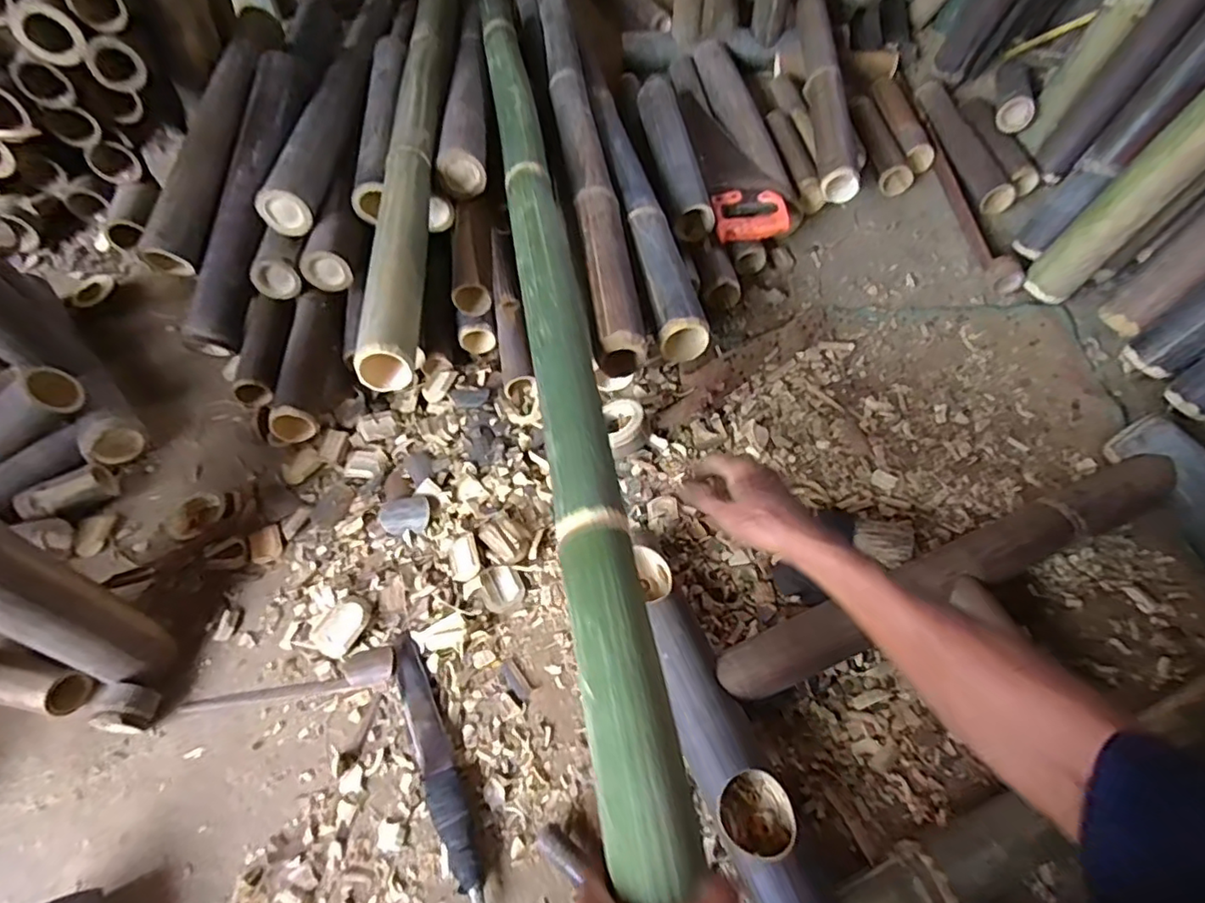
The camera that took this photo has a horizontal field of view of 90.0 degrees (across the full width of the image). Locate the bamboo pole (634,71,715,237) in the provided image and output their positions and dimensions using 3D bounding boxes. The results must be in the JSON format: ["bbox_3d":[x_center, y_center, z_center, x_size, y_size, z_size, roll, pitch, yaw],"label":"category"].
[{"bbox_3d":[0.122,-0.531,1.053,0.071,0.074,0.395,-9,56,-3],"label":"bamboo pole"}]

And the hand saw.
[{"bbox_3d":[0.218,-0.548,1.087,0.111,0.028,0.513,-7,56,-1],"label":"hand saw"}]

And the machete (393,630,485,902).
[{"bbox_3d":[-0.172,0.320,0.622,0.036,0.021,0.281,-24,58,-12],"label":"machete"}]

